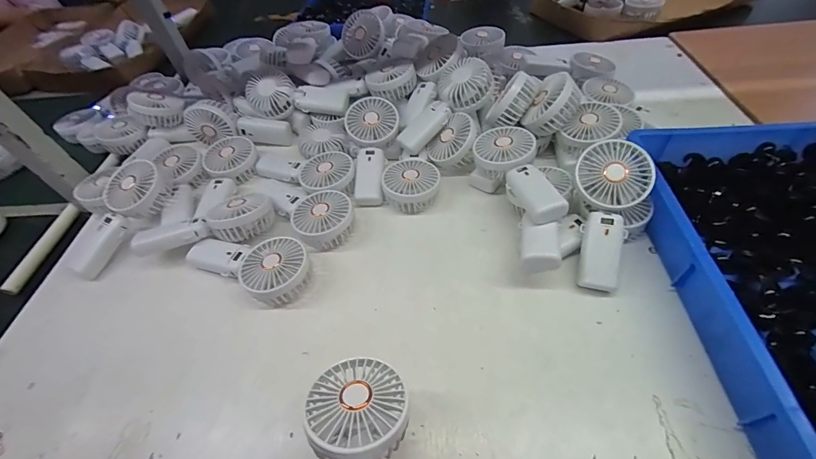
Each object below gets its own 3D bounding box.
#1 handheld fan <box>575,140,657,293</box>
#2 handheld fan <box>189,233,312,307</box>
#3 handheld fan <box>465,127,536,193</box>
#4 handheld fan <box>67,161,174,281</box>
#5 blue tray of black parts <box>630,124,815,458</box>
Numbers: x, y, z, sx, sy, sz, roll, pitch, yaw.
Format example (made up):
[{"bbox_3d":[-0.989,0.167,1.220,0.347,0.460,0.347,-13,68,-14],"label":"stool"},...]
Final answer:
[{"bbox_3d":[0.246,-0.017,0.453,0.086,0.047,0.185,12,82,15],"label":"handheld fan"},{"bbox_3d":[-0.210,0.040,0.483,0.175,0.046,0.081,21,56,22],"label":"handheld fan"},{"bbox_3d":[0.143,-0.100,0.549,0.091,0.083,0.091,9,52,13],"label":"handheld fan"},{"bbox_3d":[-0.426,-0.016,0.536,0.086,0.046,0.182,22,77,22],"label":"handheld fan"},{"bbox_3d":[0.449,0.043,0.395,0.292,0.076,0.424,-3,50,4],"label":"blue tray of black parts"}]

